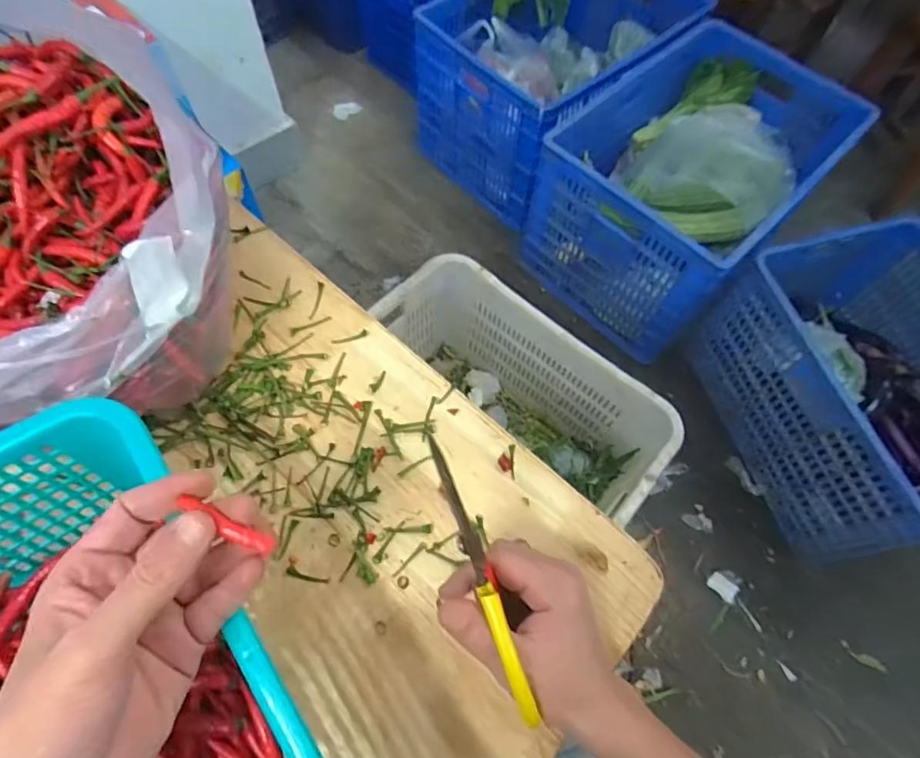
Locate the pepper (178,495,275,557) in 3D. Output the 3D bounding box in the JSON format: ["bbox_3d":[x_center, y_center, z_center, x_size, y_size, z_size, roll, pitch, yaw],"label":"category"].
[{"bbox_3d":[-0.109,0.068,0.245,0.048,0.009,0.010,28,66,6],"label":"pepper"}]

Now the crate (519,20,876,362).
[{"bbox_3d":[0.569,-0.494,1.338,0.487,0.410,0.702,42,69,16],"label":"crate"}]

